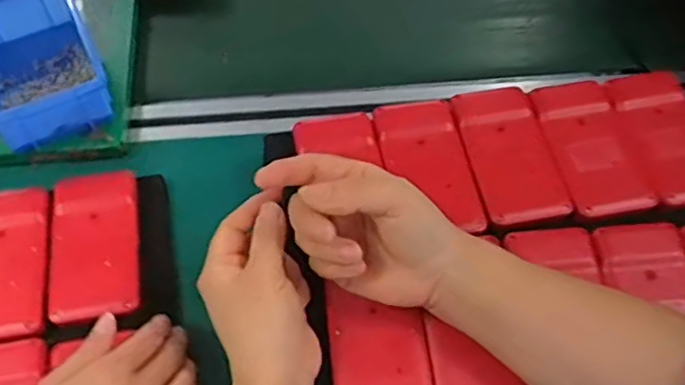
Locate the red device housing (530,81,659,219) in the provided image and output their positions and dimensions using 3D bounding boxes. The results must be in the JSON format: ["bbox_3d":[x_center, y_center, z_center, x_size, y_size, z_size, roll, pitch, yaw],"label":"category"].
[{"bbox_3d":[0.187,-0.035,0.507,0.060,0.013,0.113,-10,58,-7],"label":"red device housing"}]

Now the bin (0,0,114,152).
[{"bbox_3d":[-0.260,-0.111,0.572,0.097,0.052,0.144,-23,61,-15],"label":"bin"}]

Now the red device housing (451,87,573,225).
[{"bbox_3d":[0.126,-0.032,0.503,0.061,0.011,0.114,-8,58,-6],"label":"red device housing"}]

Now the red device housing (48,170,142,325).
[{"bbox_3d":[-0.187,0.036,0.509,0.063,0.011,0.123,-9,58,-6],"label":"red device housing"}]

